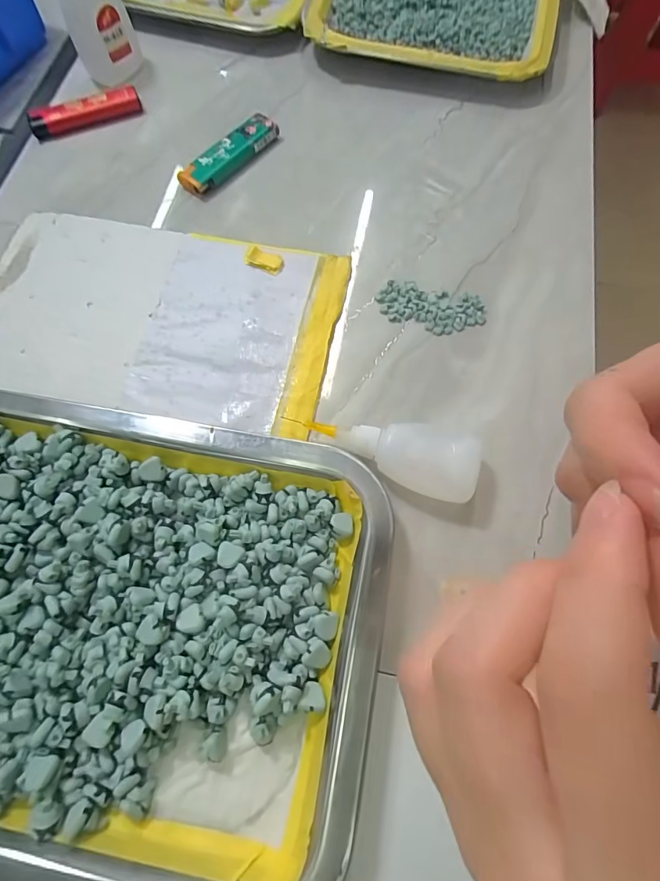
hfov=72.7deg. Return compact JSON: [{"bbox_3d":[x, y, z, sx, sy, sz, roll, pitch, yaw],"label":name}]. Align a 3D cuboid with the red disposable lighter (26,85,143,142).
[{"bbox_3d":[-0.179,-0.241,0.328,0.079,0.012,0.017,-22,70,-8],"label":"red disposable lighter"}]

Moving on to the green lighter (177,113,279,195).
[{"bbox_3d":[-0.070,-0.200,0.315,0.024,0.013,0.079,42,75,15],"label":"green lighter"}]

